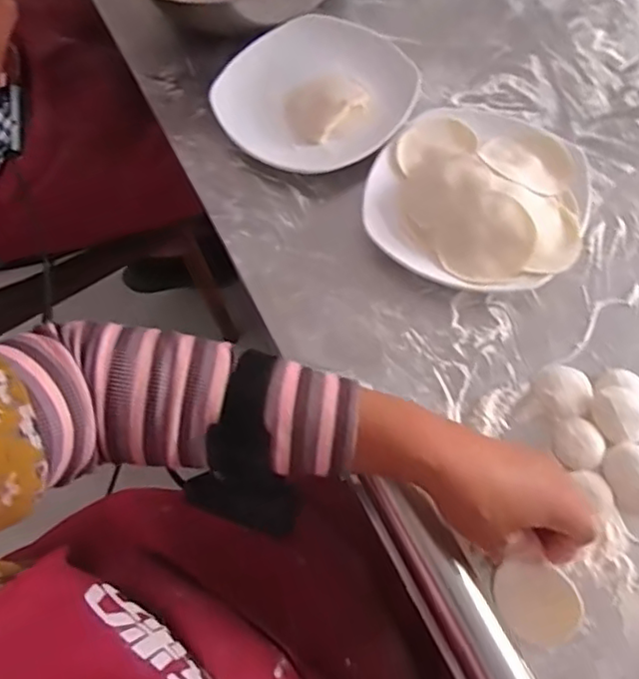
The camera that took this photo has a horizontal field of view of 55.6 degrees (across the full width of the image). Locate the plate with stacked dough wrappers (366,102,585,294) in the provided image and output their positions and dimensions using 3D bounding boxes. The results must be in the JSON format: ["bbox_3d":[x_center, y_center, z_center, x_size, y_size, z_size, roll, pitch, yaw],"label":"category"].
[{"bbox_3d":[0.135,-0.132,0.515,0.177,0.039,0.188,8,67,7],"label":"plate with stacked dough wrappers"}]

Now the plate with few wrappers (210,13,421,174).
[{"bbox_3d":[0.000,-0.240,0.587,0.178,0.027,0.181,-1,66,3],"label":"plate with few wrappers"}]

